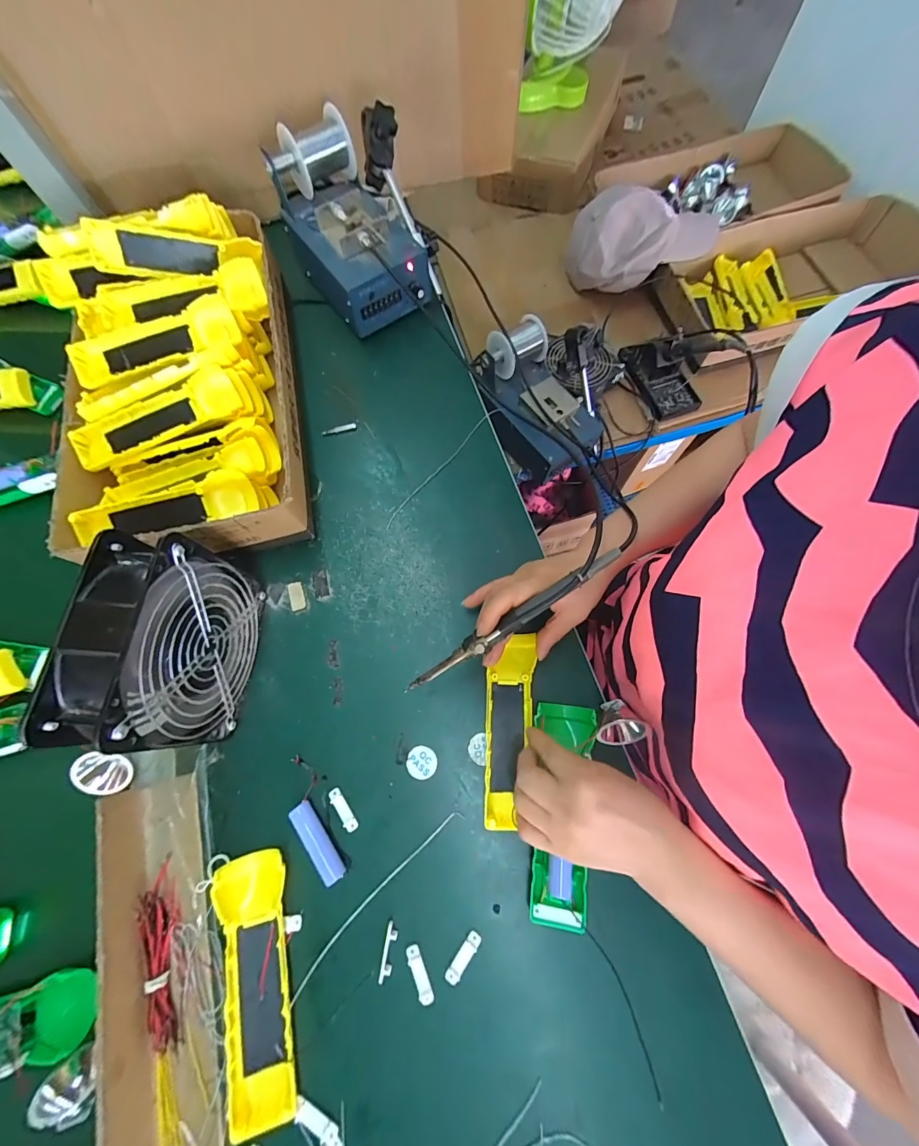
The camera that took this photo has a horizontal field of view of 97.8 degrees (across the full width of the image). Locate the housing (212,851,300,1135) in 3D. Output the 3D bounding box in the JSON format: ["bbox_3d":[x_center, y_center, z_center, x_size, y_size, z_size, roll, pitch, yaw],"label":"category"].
[{"bbox_3d":[-0.155,0.309,0.302,0.050,0.026,0.163,-10,70,-3],"label":"housing"}]

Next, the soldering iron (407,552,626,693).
[{"bbox_3d":[0.033,0.045,0.323,0.189,0.029,0.018,-35,72,12],"label":"soldering iron"}]

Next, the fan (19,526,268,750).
[{"bbox_3d":[-0.231,0.060,0.328,0.064,0.146,0.146,1,70,1],"label":"fan"}]

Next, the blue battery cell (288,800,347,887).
[{"bbox_3d":[-0.119,0.225,0.337,0.017,0.016,0.065,-36,74,-12],"label":"blue battery cell"}]

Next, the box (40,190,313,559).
[{"bbox_3d":[-0.302,-0.216,0.437,0.225,0.118,0.415,-14,71,-5],"label":"box"}]

